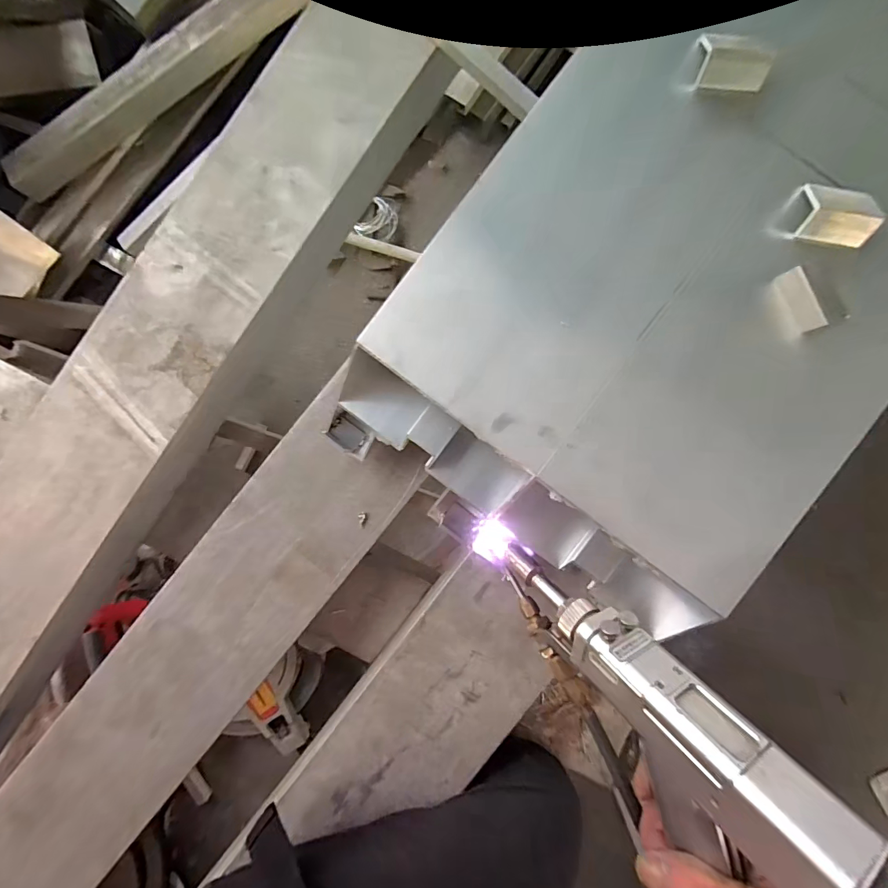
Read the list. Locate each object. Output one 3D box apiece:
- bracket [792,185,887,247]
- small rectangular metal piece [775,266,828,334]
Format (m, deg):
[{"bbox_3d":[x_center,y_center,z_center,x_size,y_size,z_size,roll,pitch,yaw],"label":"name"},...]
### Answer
[{"bbox_3d":[0.253,-0.147,0.278,0.041,0.016,0.033,20,90,3],"label":"bracket"},{"bbox_3d":[0.225,-0.091,0.275,0.011,0.013,0.039,-29,88,2],"label":"small rectangular metal piece"}]

